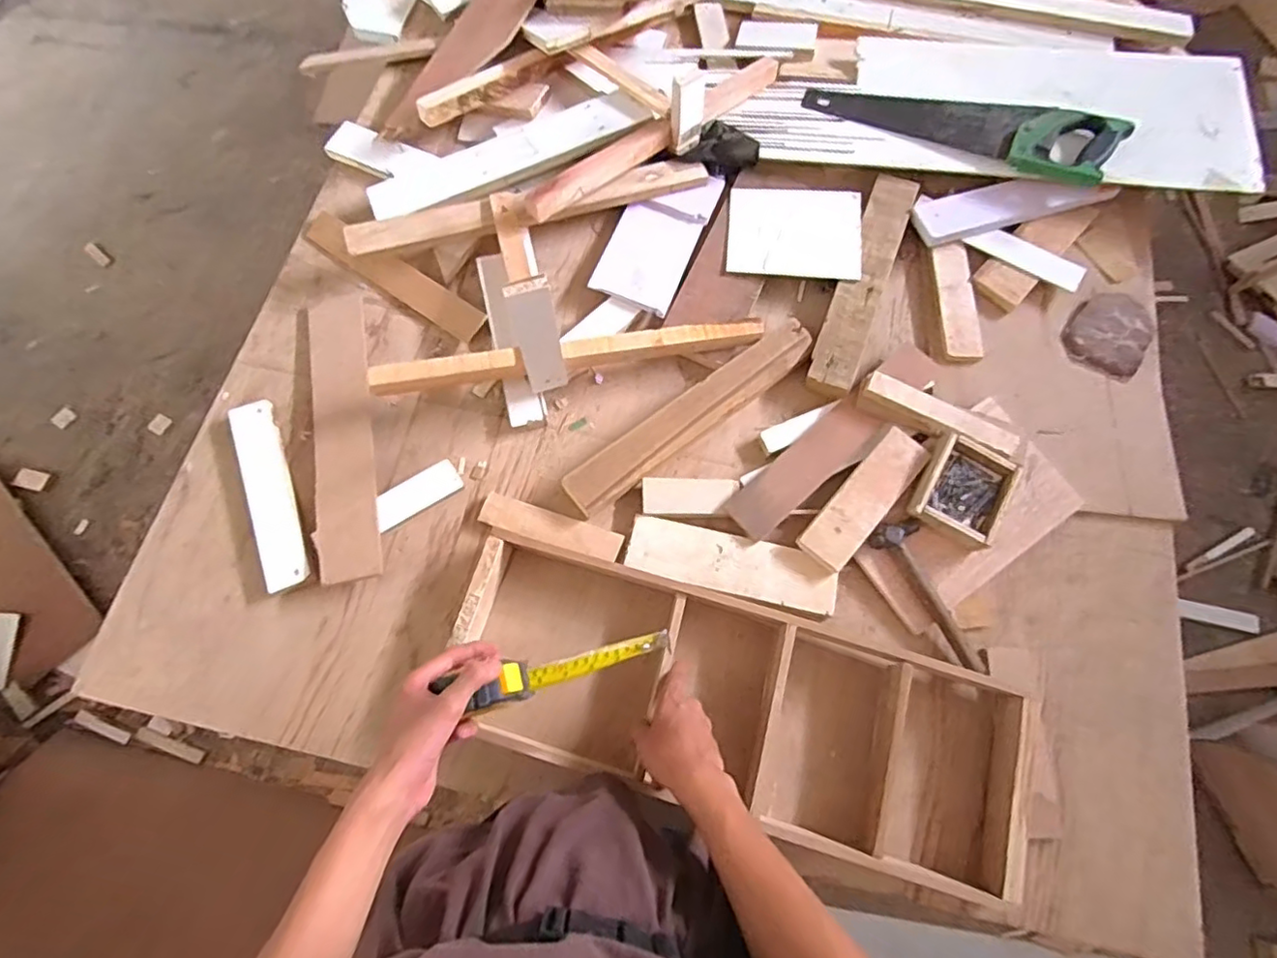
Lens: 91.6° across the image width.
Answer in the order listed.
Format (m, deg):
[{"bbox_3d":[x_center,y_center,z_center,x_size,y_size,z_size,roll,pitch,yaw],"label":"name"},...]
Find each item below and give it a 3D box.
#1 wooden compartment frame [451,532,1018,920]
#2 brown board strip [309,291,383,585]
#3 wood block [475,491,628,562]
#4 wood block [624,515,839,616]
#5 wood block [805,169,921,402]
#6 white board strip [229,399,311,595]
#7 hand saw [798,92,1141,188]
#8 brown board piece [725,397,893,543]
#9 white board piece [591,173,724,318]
[{"bbox_3d":[0.095,0.241,0.672,0.599,0.076,0.226,19,72,6],"label":"wooden compartment frame"},{"bbox_3d":[-0.368,-0.062,0.774,0.072,0.013,0.390,-11,66,-5],"label":"brown board strip"},{"bbox_3d":[-0.104,0.057,0.740,0.171,0.024,0.042,16,71,6],"label":"wood block"},{"bbox_3d":[0.110,0.101,0.734,0.243,0.020,0.068,13,71,5],"label":"wood block"},{"bbox_3d":[0.312,-0.273,0.860,0.065,0.037,0.372,21,72,8],"label":"wood block"},{"bbox_3d":[-0.443,0.017,0.750,0.052,0.022,0.243,-22,72,-7],"label":"white board strip"},{"bbox_3d":[0.464,-0.521,0.898,0.438,0.046,0.110,22,72,8],"label":"hand saw"},{"bbox_3d":[0.208,-0.012,0.761,0.223,0.015,0.069,-40,82,-15],"label":"brown board piece"},{"bbox_3d":[0.026,-0.342,0.876,0.114,0.018,0.231,23,73,3],"label":"white board piece"}]

